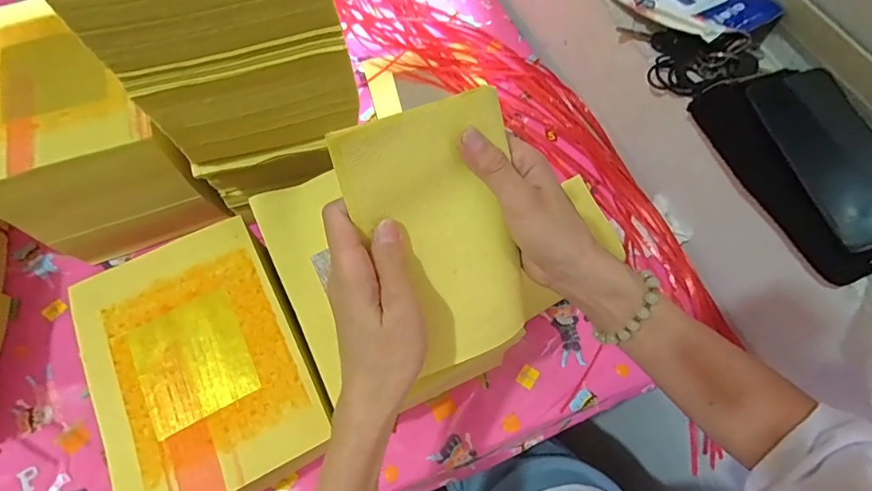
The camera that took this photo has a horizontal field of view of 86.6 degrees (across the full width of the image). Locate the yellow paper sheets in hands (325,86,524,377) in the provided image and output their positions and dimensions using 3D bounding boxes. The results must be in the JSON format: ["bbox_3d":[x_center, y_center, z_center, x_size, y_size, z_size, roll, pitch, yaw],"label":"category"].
[{"bbox_3d":[0.010,-0.007,0.293,0.104,0.018,0.158,-22,104,-12],"label":"yellow paper sheets in hands"}]

